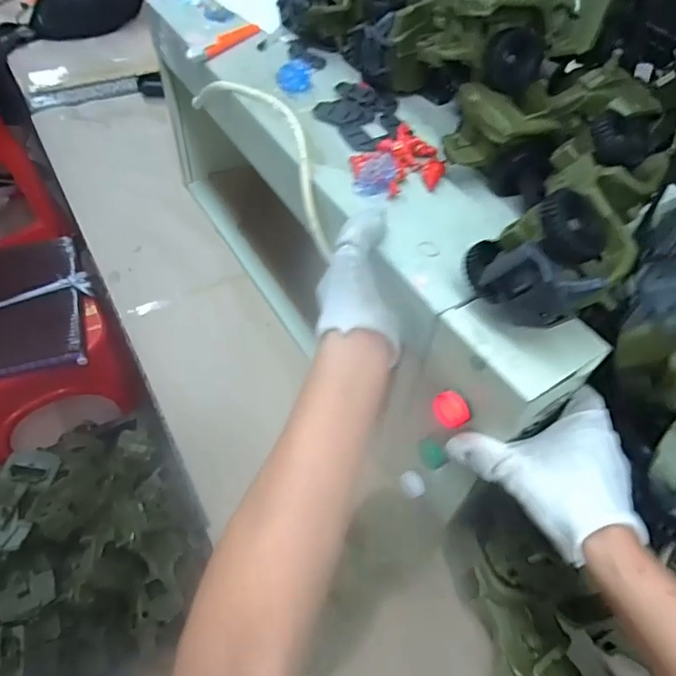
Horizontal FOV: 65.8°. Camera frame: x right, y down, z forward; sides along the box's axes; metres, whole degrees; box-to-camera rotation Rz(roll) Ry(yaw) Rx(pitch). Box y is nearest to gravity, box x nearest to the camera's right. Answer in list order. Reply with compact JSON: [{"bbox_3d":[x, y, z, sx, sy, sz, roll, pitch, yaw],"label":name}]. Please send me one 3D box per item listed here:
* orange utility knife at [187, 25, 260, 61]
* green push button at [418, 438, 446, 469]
[{"bbox_3d":[-0.125,-0.332,0.584,0.019,0.010,0.102,32,58,18],"label":"orange utility knife"},{"bbox_3d":[0.080,0.098,0.444,0.013,0.021,0.026,-25,59,-20],"label":"green push button"}]

